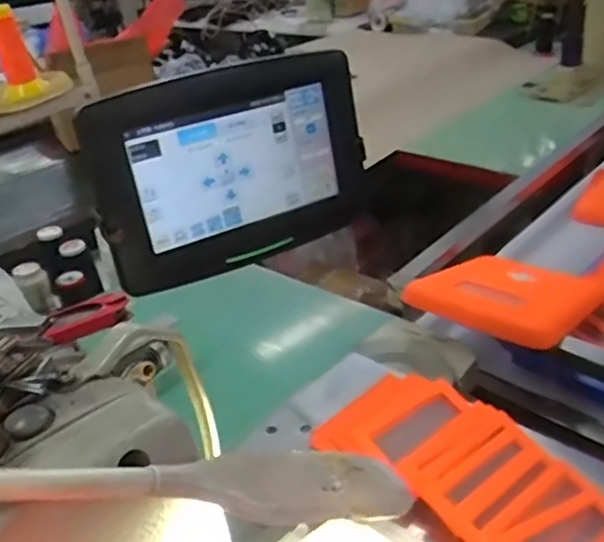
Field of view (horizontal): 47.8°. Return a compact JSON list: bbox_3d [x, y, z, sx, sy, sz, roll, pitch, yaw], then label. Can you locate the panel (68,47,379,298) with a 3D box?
[{"bbox_3d":[-0.046,-0.075,0.495,0.207,0.134,0.033,-22,34,-26],"label":"panel"}]

